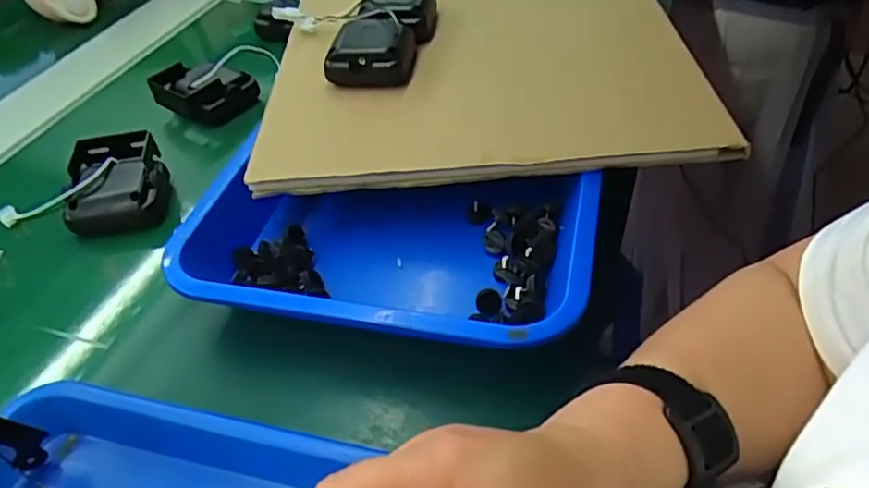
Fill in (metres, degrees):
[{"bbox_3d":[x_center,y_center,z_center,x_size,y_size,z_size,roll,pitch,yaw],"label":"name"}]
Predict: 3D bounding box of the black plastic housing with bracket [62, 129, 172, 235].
[{"bbox_3d":[-0.255,-0.048,0.505,0.073,0.034,0.100,-10,44,-4],"label":"black plastic housing with bracket"}]

